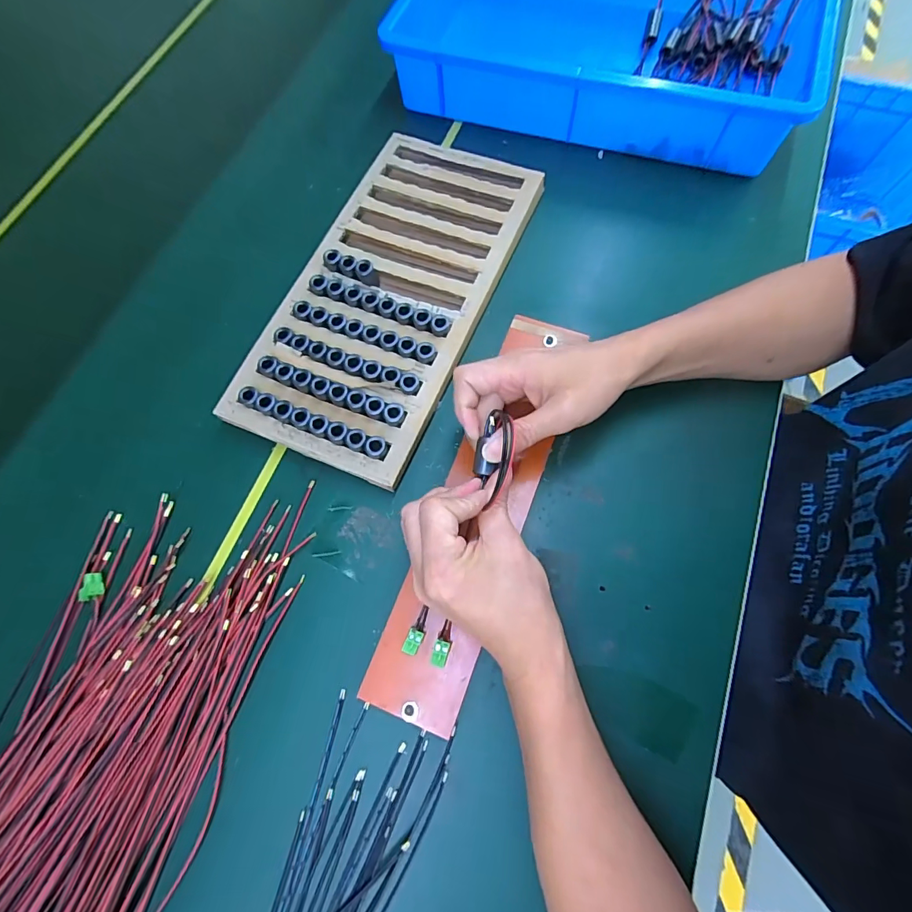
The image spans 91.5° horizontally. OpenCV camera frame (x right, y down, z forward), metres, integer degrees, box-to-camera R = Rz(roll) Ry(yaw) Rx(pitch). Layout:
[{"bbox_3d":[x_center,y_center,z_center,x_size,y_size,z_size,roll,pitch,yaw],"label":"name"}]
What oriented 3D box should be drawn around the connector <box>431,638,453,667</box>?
[{"bbox_3d":[-0.011,0.139,0.316,0.011,0.016,0.018,20,73,8],"label":"connector"}]

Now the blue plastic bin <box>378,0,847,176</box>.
[{"bbox_3d":[0.168,-0.465,0.492,0.430,0.092,0.271,17,72,7],"label":"blue plastic bin"}]

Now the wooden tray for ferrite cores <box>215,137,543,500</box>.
[{"bbox_3d":[-0.060,-0.158,0.425,0.173,0.032,0.349,22,73,9],"label":"wooden tray for ferrite cores"}]

